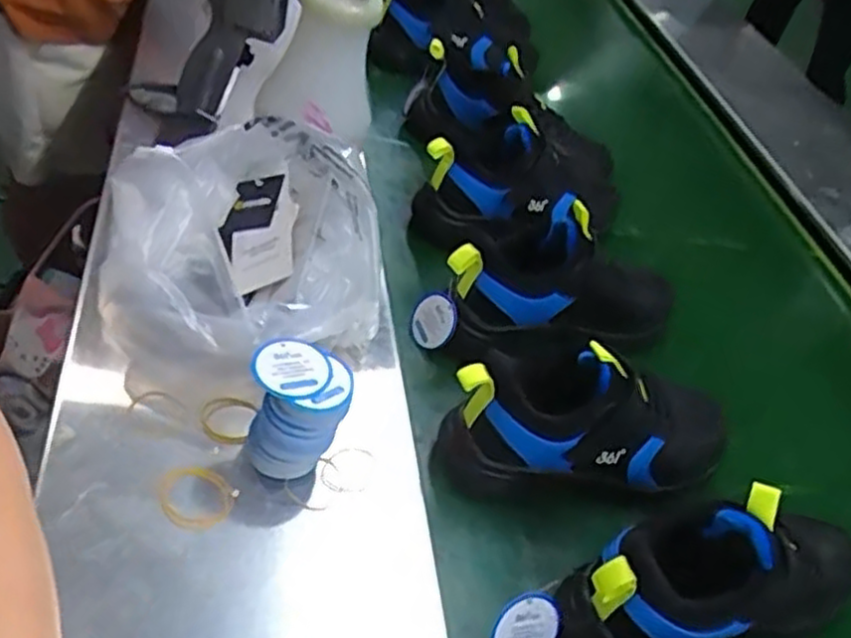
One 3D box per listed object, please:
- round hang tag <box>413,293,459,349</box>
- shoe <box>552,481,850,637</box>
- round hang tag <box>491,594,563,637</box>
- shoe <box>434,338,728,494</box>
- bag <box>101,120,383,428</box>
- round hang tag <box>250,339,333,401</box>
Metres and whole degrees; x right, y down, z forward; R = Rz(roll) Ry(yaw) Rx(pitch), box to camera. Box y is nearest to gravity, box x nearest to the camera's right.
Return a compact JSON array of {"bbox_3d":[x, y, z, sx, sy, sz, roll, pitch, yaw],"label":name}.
[{"bbox_3d":[0.008,0.002,0.656,0.048,0.045,0.007,-10,-7,42],"label":"round hang tag"},{"bbox_3d":[0.194,0.167,0.496,0.224,0.093,0.088,-10,45,-19],"label":"shoe"},{"bbox_3d":[0.063,0.197,0.477,0.050,0.042,0.007,-32,16,-9],"label":"round hang tag"},{"bbox_3d":[0.129,0.069,0.562,0.232,0.101,0.078,-4,43,-12],"label":"shoe"},{"bbox_3d":[-0.133,-0.042,0.567,0.194,0.120,0.209,-4,43,-12],"label":"bag"},{"bbox_3d":[-0.085,0.031,0.480,0.049,0.006,0.044,25,51,7],"label":"round hang tag"}]

